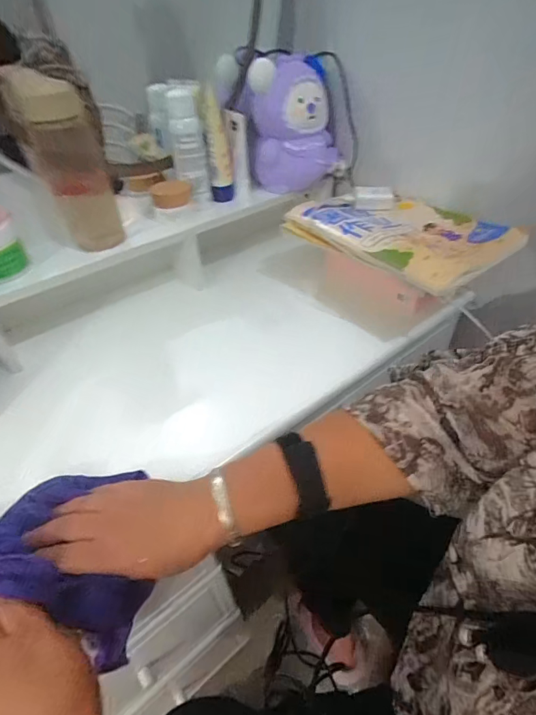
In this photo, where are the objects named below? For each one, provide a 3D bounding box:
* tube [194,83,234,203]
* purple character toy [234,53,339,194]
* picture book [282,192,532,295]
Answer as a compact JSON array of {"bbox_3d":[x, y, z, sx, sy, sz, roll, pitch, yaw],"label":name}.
[{"bbox_3d":[-0.075,-0.305,0.558,0.032,0.146,0.030,-3,43,2],"label":"tube"},{"bbox_3d":[0.031,-0.351,0.588,0.145,0.176,0.111,-1,43,4],"label":"purple character toy"},{"bbox_3d":[0.174,-0.173,0.515,0.186,0.028,0.272,-35,51,-29],"label":"picture book"}]

